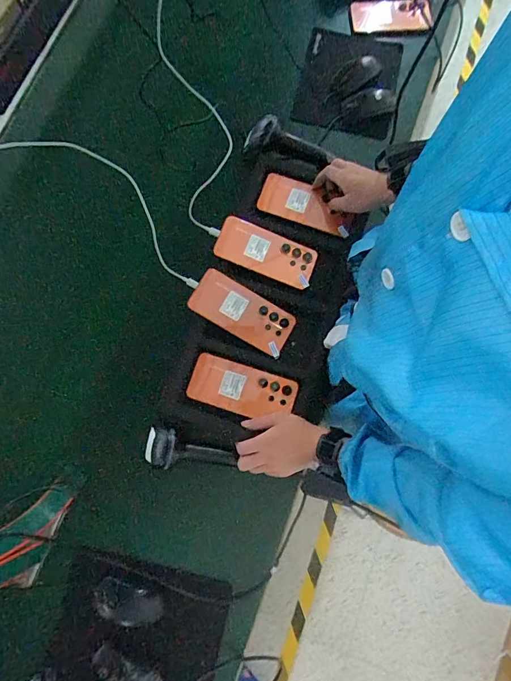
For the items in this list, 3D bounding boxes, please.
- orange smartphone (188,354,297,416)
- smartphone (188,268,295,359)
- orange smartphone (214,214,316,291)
[{"bbox_3d":[-0.021,0.078,0.633,0.167,0.014,0.080,15,78,5],"label":"orange smartphone"},{"bbox_3d":[-0.022,-0.045,0.645,0.167,0.009,0.079,31,84,-4],"label":"smartphone"},{"bbox_3d":[0.019,-0.152,0.671,0.167,0.009,0.079,20,83,-6],"label":"orange smartphone"}]

